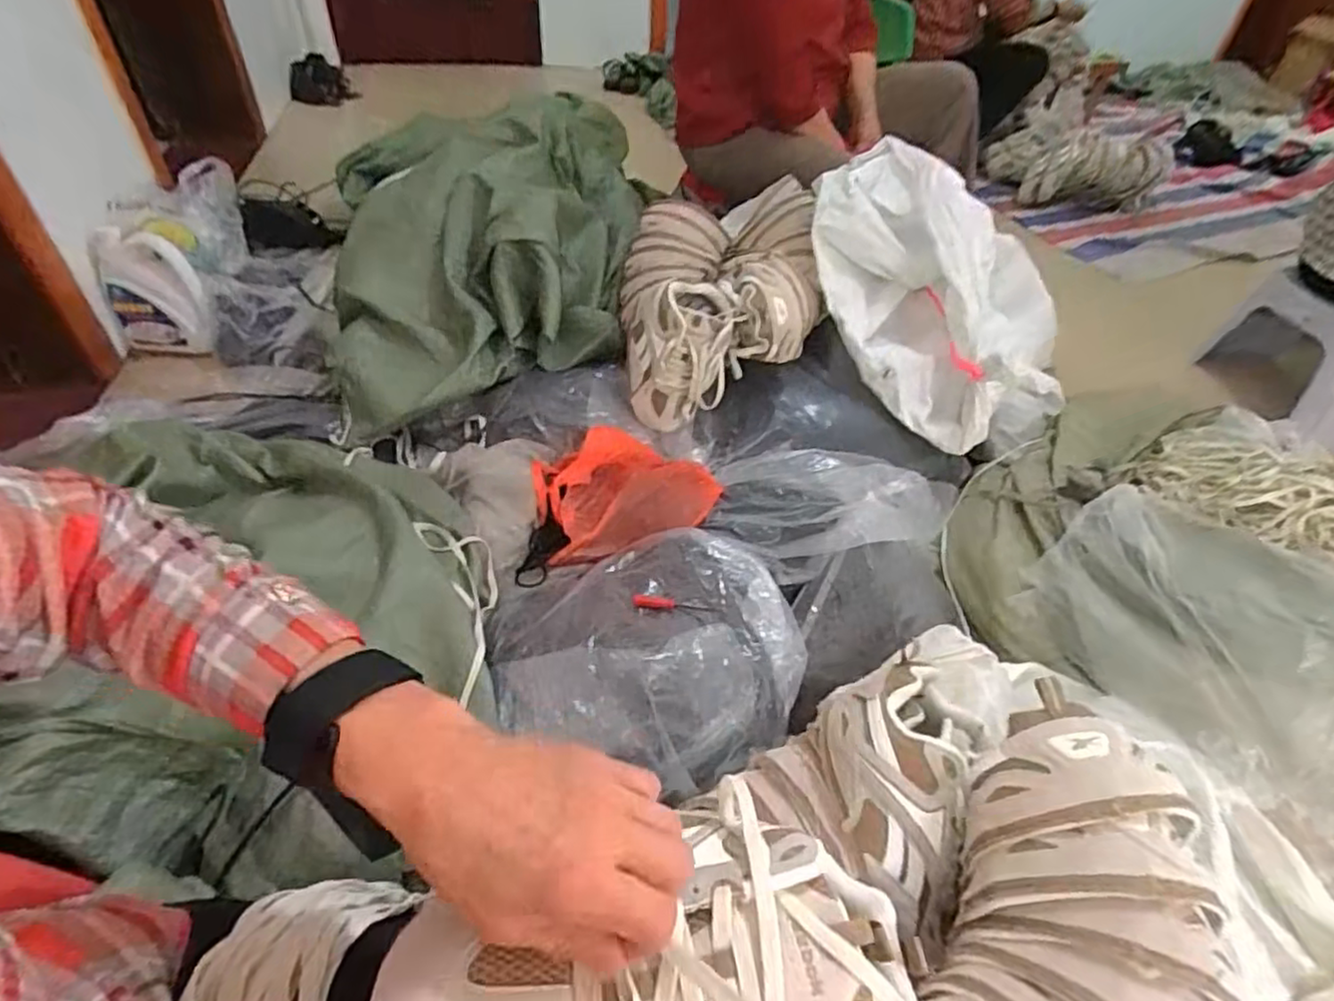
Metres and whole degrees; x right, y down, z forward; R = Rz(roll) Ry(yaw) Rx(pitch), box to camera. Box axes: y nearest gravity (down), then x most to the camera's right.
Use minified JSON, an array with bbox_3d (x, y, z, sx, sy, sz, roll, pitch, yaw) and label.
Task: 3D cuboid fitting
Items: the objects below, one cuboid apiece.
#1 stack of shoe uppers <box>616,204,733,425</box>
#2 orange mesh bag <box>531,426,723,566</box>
[{"bbox_3d":[0.012,-0.327,1.146,0.174,0.211,0.391,0,45,-4],"label":"stack of shoe uppers"},{"bbox_3d":[-0.051,-0.015,0.972,0.267,0.064,0.195,-10,46,-13],"label":"orange mesh bag"}]

